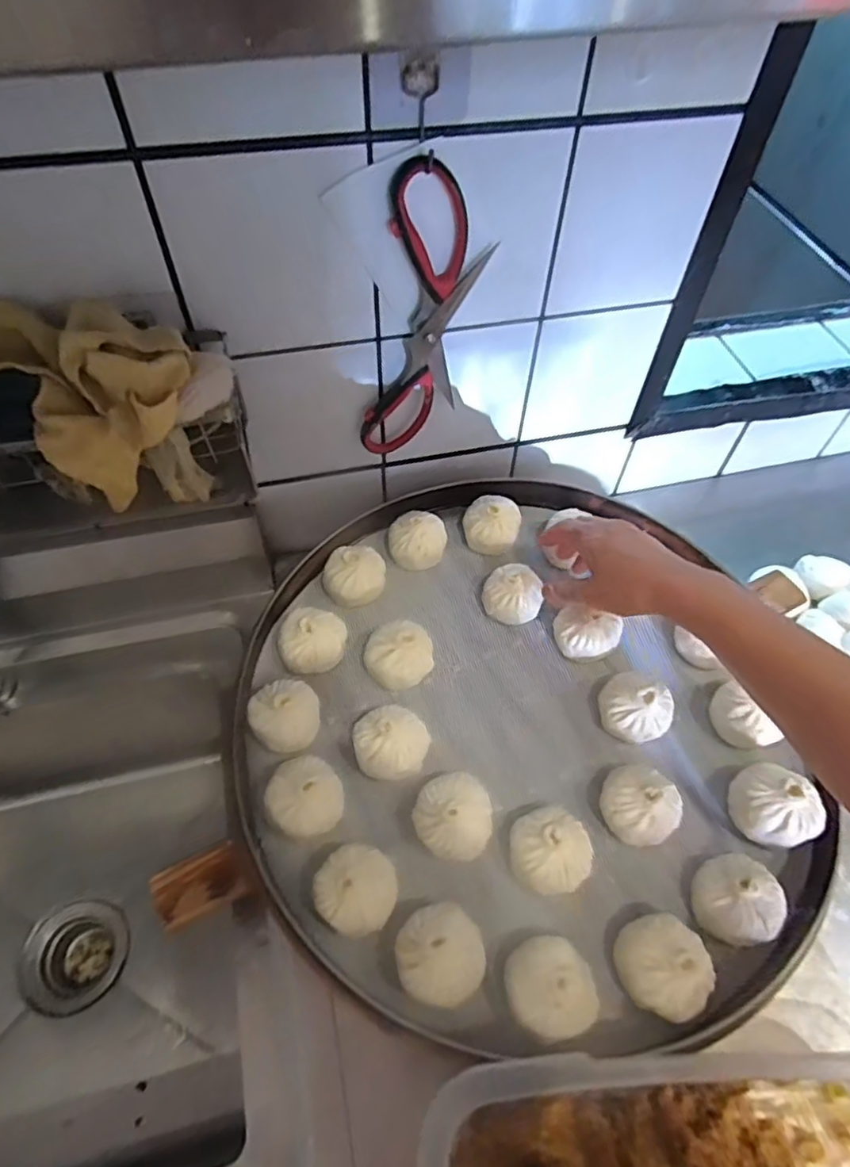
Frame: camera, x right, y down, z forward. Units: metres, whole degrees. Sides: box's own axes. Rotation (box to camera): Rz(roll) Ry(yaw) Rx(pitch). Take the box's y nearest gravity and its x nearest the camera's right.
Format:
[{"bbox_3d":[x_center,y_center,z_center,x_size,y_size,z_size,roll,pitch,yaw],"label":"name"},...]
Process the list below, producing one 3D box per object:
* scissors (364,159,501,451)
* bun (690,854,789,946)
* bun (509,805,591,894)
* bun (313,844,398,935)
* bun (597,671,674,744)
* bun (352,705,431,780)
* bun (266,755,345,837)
[{"bbox_3d":[-0.004,-0.216,0.521,0.106,0.248,0.017,-7,56,-7],"label":"scissors"},{"bbox_3d":[0.228,0.228,0.446,0.055,0.034,0.056,1,55,-1],"label":"bun"},{"bbox_3d":[0.094,0.204,0.468,0.057,0.053,0.057,1,55,-1],"label":"bun"},{"bbox_3d":[-0.049,0.224,0.450,0.057,0.048,0.055,1,55,-1],"label":"bun"},{"bbox_3d":[0.179,0.109,0.531,0.060,0.053,0.052,37,62,21],"label":"bun"},{"bbox_3d":[-0.029,0.132,0.510,0.059,0.053,0.057,1,55,-1],"label":"bun"},{"bbox_3d":[-0.093,0.170,0.483,0.057,0.053,0.055,1,55,-1],"label":"bun"}]

